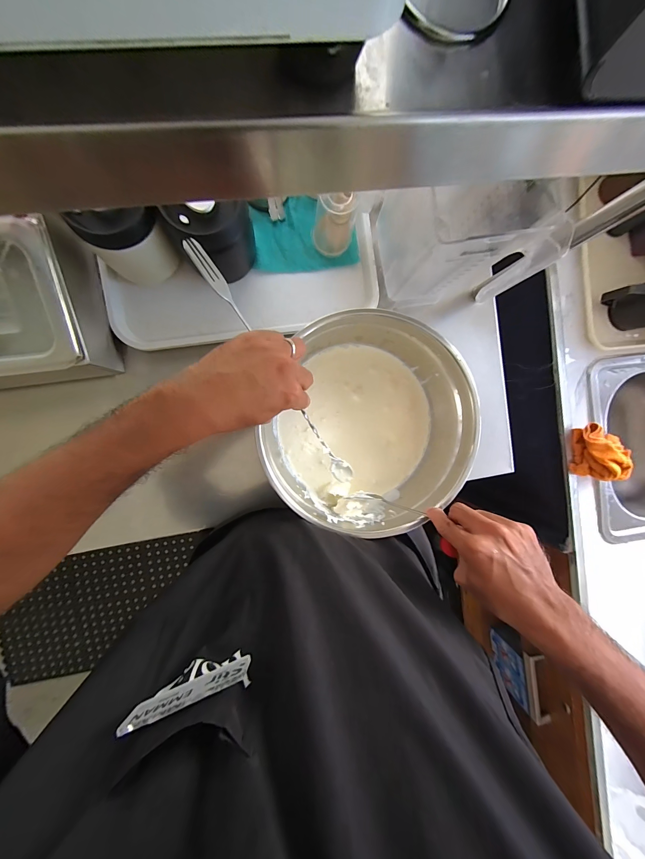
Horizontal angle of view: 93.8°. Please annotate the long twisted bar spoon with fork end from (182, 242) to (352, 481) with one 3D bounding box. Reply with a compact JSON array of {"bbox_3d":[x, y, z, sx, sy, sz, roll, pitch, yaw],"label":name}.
[{"bbox_3d":[-0.037,-0.043,0.333,0.024,0.016,0.318,-35,122,-4],"label":"long twisted bar spoon with fork end"}]

